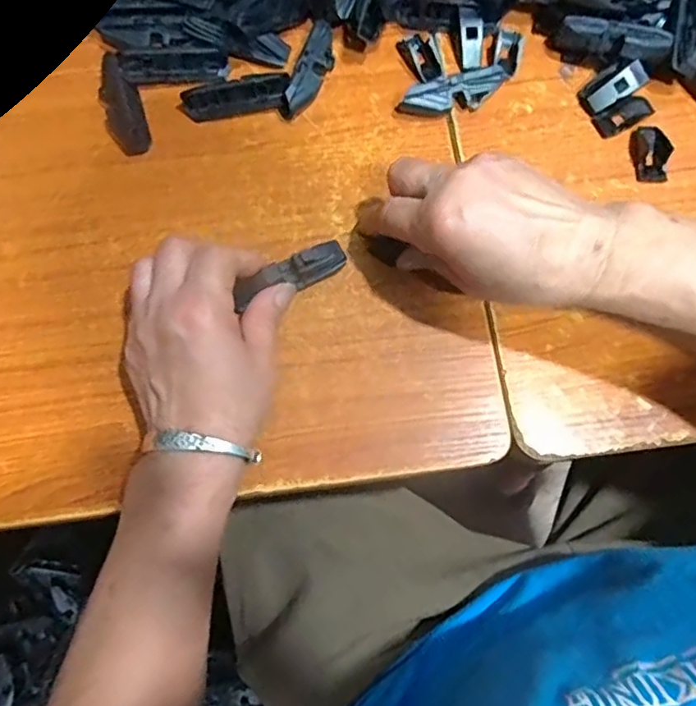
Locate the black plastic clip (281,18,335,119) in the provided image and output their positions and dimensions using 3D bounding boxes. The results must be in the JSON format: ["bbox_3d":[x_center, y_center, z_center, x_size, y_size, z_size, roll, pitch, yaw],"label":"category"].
[{"bbox_3d":[-0.025,-0.196,0.395,0.018,0.019,0.070,22,76,4],"label":"black plastic clip"}]

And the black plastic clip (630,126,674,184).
[{"bbox_3d":[0.205,-0.135,0.390,0.025,0.005,0.041,9,75,1],"label":"black plastic clip"}]

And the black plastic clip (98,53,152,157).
[{"bbox_3d":[-0.157,-0.171,0.398,0.027,0.008,0.074,-19,76,-6],"label":"black plastic clip"}]

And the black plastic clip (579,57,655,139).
[{"bbox_3d":[0.186,-0.178,0.395,0.040,0.020,0.043,-27,77,-8],"label":"black plastic clip"}]

